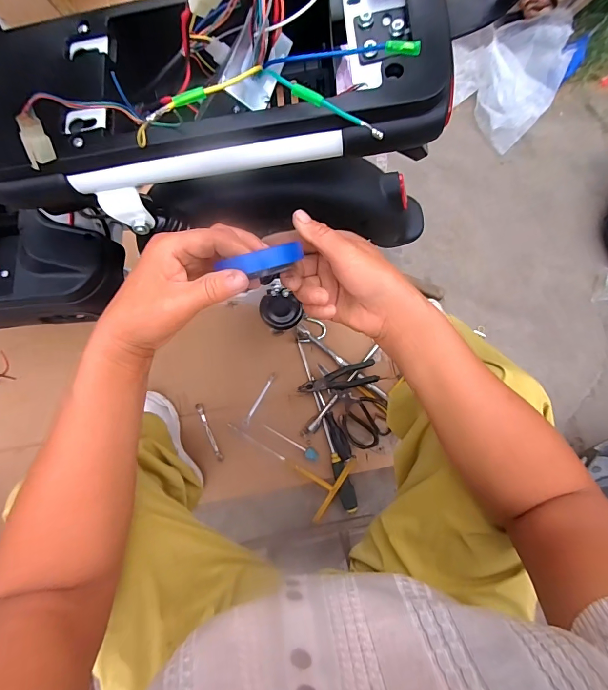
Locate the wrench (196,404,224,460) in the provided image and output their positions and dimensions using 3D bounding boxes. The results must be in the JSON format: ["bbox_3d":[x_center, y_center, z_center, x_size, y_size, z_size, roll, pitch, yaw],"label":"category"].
[{"bbox_3d":[-0.217,0.199,0.826,0.014,0.006,0.138,-25,81,-6],"label":"wrench"}]

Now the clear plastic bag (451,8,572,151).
[{"bbox_3d":[0.551,-0.760,0.998,0.307,0.130,0.332,34,80,5],"label":"clear plastic bag"}]

